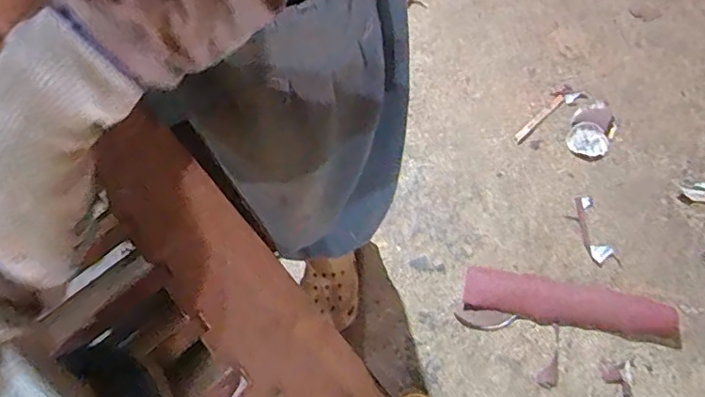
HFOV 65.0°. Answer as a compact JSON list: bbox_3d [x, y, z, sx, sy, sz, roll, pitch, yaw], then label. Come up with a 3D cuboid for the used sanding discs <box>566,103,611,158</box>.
[{"bbox_3d":[0.544,-0.159,1.272,0.089,0.017,0.138,10,66,7],"label":"used sanding discs"}]

